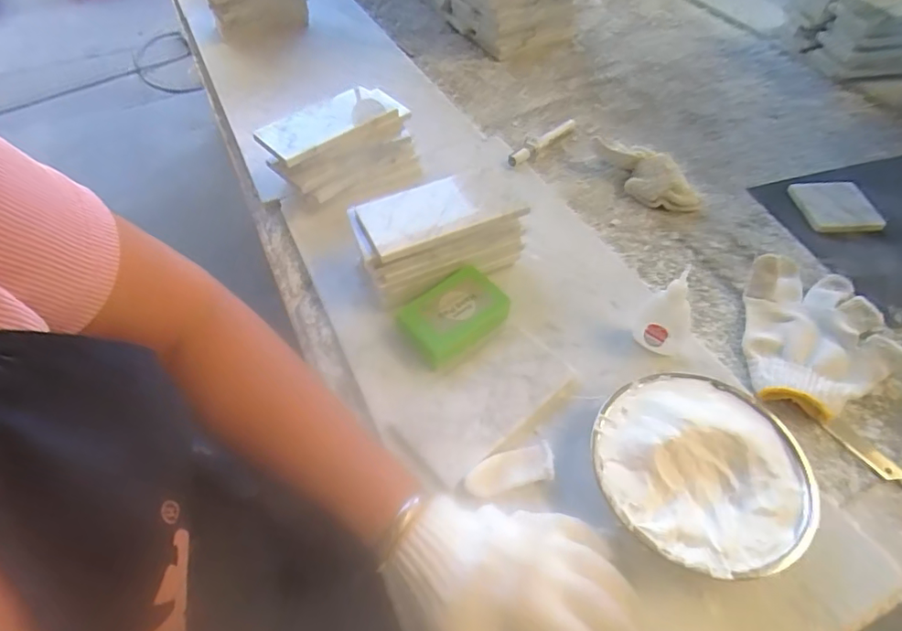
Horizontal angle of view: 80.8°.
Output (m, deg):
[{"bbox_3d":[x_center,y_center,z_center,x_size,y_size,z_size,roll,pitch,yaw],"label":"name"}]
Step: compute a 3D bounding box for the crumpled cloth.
[{"bbox_3d":[0.225,-0.168,0.612,0.050,0.040,0.138,-32,59,-24],"label":"crumpled cloth"}]

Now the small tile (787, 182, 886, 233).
[{"bbox_3d":[0.429,-0.123,0.592,0.075,0.009,0.077,-1,53,-1],"label":"small tile"}]

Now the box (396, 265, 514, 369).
[{"bbox_3d":[0.003,-0.001,0.482,0.086,0.028,0.065,-29,58,-20],"label":"box"}]

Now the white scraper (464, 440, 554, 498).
[{"bbox_3d":[0.045,0.119,0.406,0.070,0.006,0.028,-14,54,-10],"label":"white scraper"}]

